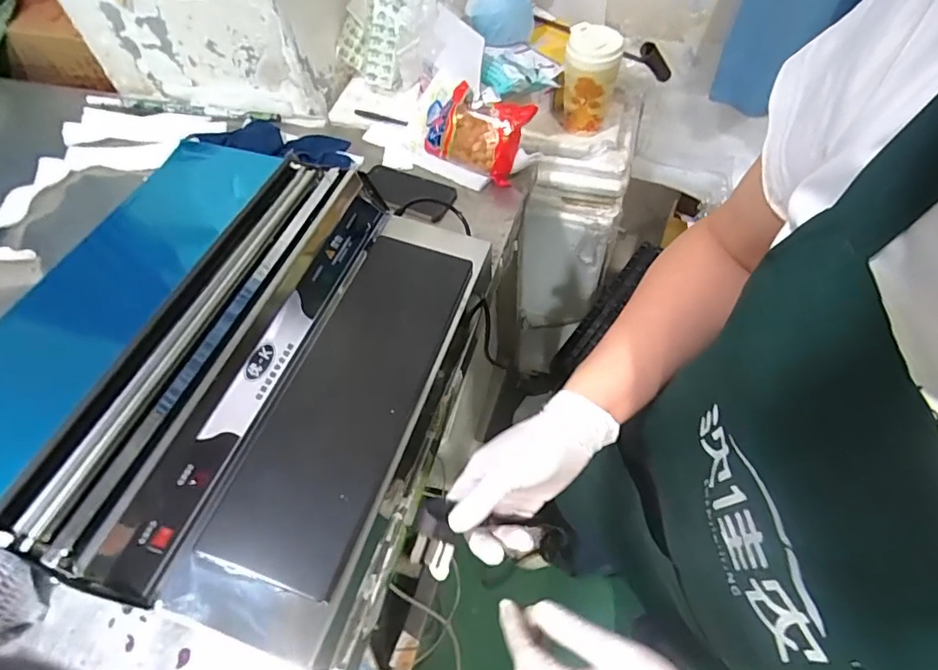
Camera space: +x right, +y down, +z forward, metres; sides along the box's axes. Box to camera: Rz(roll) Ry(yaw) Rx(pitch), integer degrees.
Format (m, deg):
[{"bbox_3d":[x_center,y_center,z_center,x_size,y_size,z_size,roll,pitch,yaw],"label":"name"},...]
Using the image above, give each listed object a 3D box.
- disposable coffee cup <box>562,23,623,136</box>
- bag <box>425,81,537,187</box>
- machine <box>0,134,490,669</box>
[{"bbox_3d":[0.197,-0.411,0.822,0.081,0.153,0.080,-2,56,3],"label":"disposable coffee cup"},{"bbox_3d":[0.002,-0.338,0.822,0.178,0.126,0.036,28,21,16],"label":"bag"},{"bbox_3d":[-0.260,0.029,0.581,0.435,0.211,0.475,14,58,13],"label":"machine"}]

